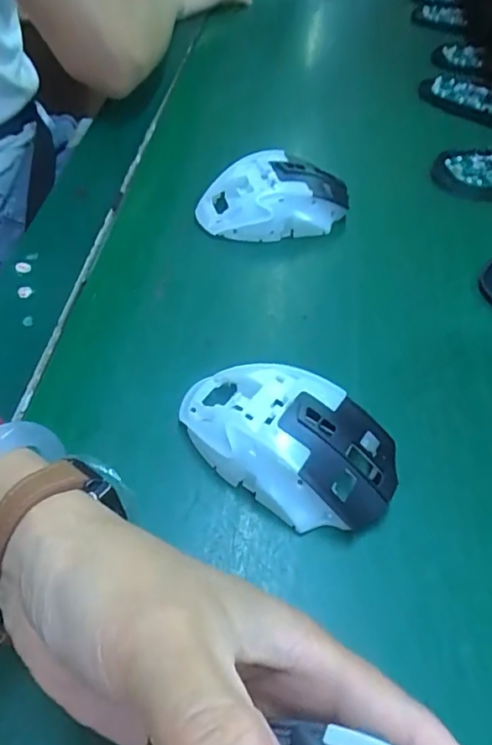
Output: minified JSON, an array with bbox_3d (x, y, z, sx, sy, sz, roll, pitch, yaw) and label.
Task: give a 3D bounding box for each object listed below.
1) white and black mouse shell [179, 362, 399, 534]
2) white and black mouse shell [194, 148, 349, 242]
[{"bbox_3d":[0.020,0.033,0.277,0.113,0.037,0.064,29,56,17],"label":"white and black mouse shell"},{"bbox_3d":[0.022,-0.129,0.398,0.107,0.041,0.057,-18,56,-18],"label":"white and black mouse shell"}]

